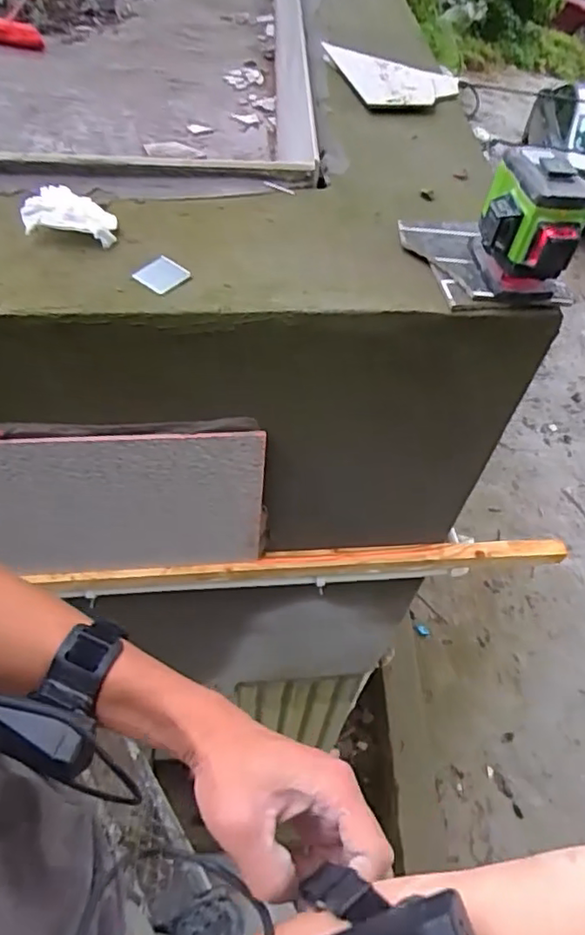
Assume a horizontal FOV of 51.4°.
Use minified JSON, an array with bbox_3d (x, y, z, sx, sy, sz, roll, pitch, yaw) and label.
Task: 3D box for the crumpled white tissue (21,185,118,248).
[{"bbox_3d":[-0.242,-0.280,0.670,0.096,0.025,0.078,3,51,-3],"label":"crumpled white tissue"}]

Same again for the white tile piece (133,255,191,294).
[{"bbox_3d":[-0.134,-0.198,0.627,0.042,0.010,0.044,36,56,22],"label":"white tile piece"}]

